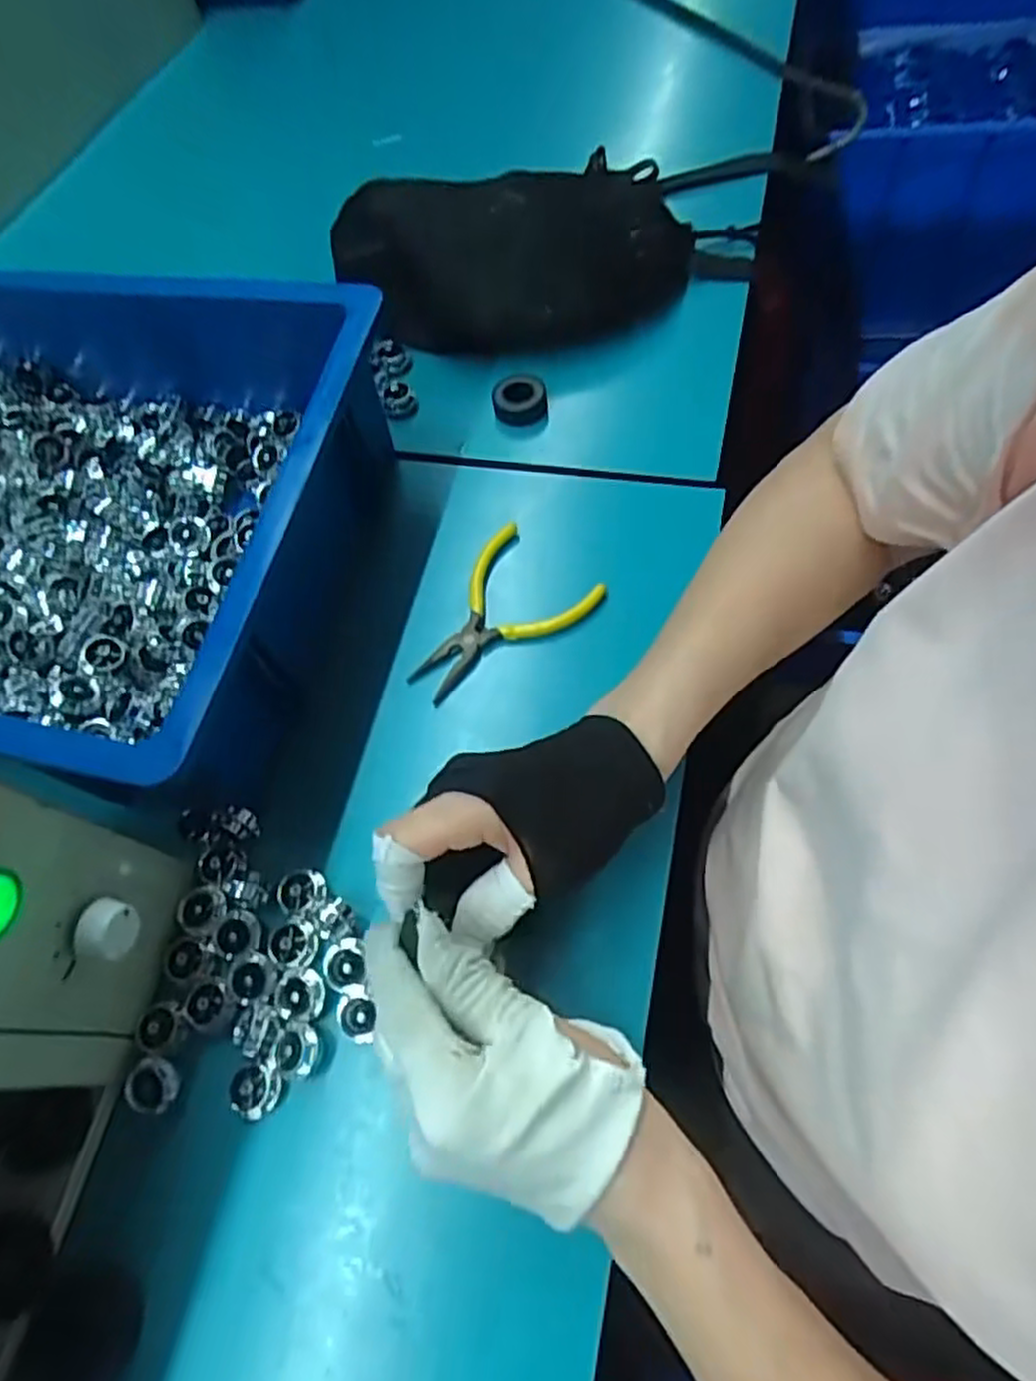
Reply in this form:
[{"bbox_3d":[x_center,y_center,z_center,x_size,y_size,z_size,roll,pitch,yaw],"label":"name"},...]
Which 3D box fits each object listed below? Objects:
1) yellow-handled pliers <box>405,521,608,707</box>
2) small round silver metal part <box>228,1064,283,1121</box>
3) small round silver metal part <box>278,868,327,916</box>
[{"bbox_3d":[-0.016,-0.043,0.448,0.080,0.019,0.117,39,73,23],"label":"yellow-handled pliers"},{"bbox_3d":[-0.123,0.188,0.347,0.022,0.010,0.022,-3,63,5],"label":"small round silver metal part"},{"bbox_3d":[-0.112,0.104,0.384,0.027,0.007,0.024,0,63,7],"label":"small round silver metal part"}]

